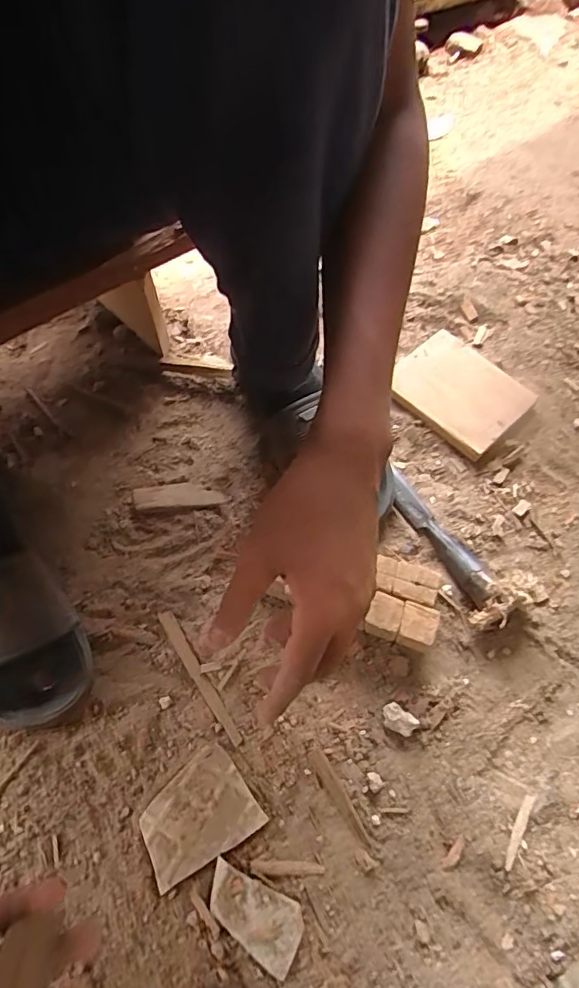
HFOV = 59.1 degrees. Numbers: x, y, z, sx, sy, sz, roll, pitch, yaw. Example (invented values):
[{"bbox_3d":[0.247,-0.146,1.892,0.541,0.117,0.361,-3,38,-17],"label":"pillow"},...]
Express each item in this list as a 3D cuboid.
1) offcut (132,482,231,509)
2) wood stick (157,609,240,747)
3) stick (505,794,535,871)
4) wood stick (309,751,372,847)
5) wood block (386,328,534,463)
[{"bbox_3d":[-0.110,0.001,0.516,0.091,0.006,0.024,-5,63,-5],"label":"offcut"},{"bbox_3d":[-0.080,0.159,0.448,0.013,0.006,0.129,-29,67,-16],"label":"wood stick"},{"bbox_3d":[0.178,0.262,0.397,0.008,0.004,0.058,34,53,15],"label":"stick"},{"bbox_3d":[0.039,0.240,0.403,0.012,0.006,0.077,-27,67,-16],"label":"wood stick"},{"bbox_3d":[0.189,-0.123,0.578,0.120,0.015,0.142,-39,69,-18],"label":"wood block"}]

